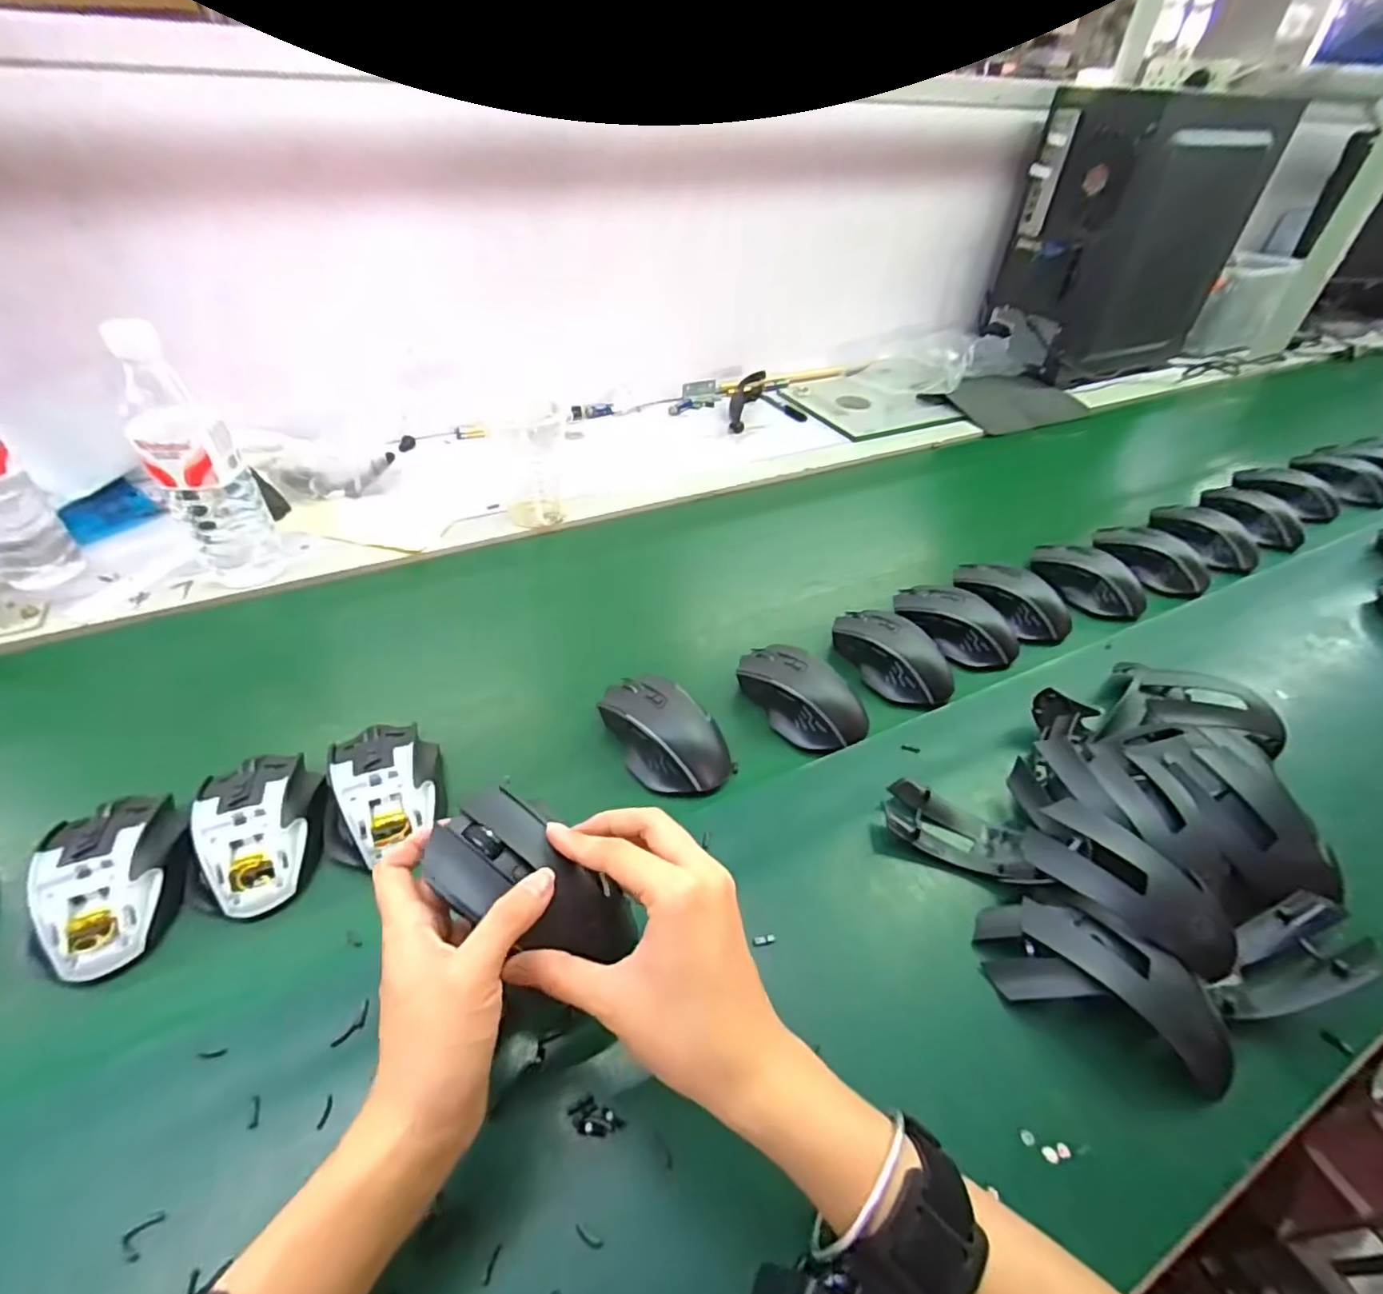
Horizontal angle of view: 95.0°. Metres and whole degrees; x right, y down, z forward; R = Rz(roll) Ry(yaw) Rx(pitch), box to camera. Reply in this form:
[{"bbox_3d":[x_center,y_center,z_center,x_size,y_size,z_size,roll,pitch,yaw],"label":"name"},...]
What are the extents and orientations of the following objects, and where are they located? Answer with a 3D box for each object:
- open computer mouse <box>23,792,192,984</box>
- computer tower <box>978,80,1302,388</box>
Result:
[{"bbox_3d":[-0.343,0.135,0.380,0.070,0.031,0.106,-18,46,-22],"label":"open computer mouse"},{"bbox_3d":[0.743,-0.690,1.094,0.365,0.382,0.212,-19,47,-23],"label":"computer tower"}]

